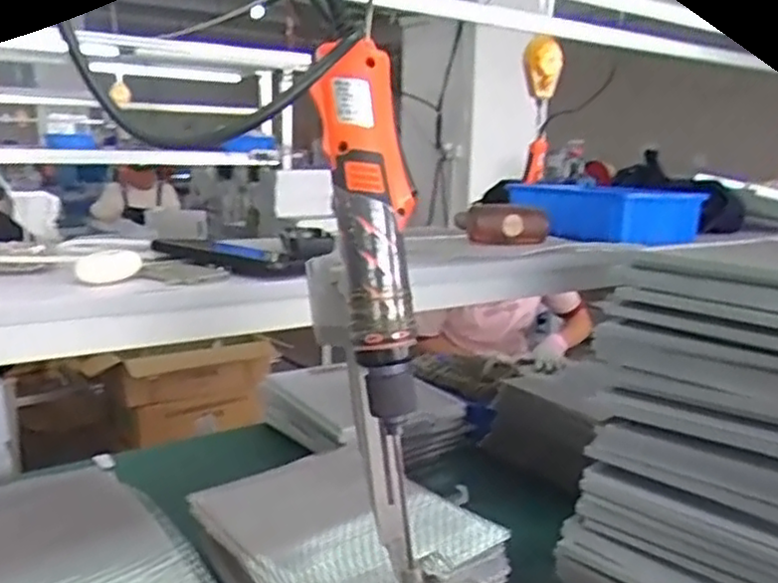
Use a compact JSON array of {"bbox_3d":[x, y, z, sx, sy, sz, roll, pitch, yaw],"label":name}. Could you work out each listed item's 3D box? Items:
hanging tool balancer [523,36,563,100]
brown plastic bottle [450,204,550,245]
[{"bbox_3d":[0.337,-0.491,1.584,0.088,0.126,0.085,4,11,12],"label":"hanging tool balancer"},{"bbox_3d":[0.151,-0.086,0.929,0.101,0.047,0.049,-4,12,-27],"label":"brown plastic bottle"}]

